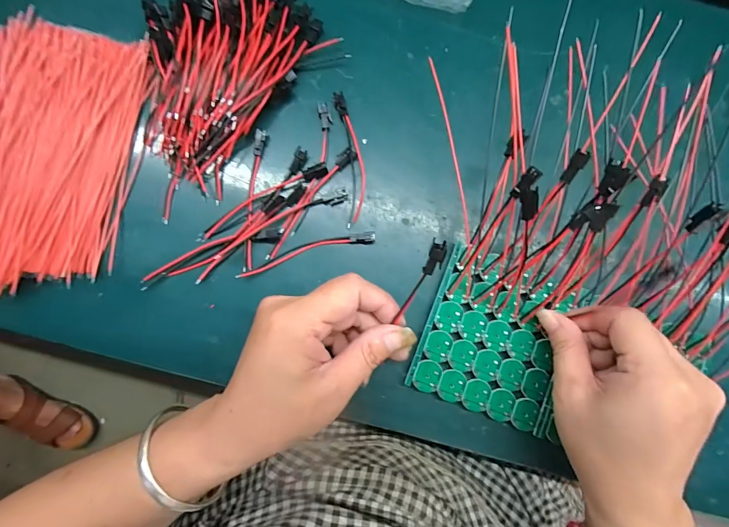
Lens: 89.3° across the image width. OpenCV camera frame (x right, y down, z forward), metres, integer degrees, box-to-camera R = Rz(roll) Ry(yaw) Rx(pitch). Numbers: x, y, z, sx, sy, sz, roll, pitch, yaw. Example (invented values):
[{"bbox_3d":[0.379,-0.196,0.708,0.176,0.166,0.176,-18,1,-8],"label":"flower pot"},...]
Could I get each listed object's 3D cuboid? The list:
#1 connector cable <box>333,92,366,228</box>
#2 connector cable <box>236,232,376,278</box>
[{"bbox_3d":[-0.009,-0.078,0.274,0.016,0.009,0.100,-6,84,-3],"label":"connector cable"},{"bbox_3d":[-0.042,-0.009,0.268,0.100,0.007,0.014,-15,85,-4],"label":"connector cable"}]

